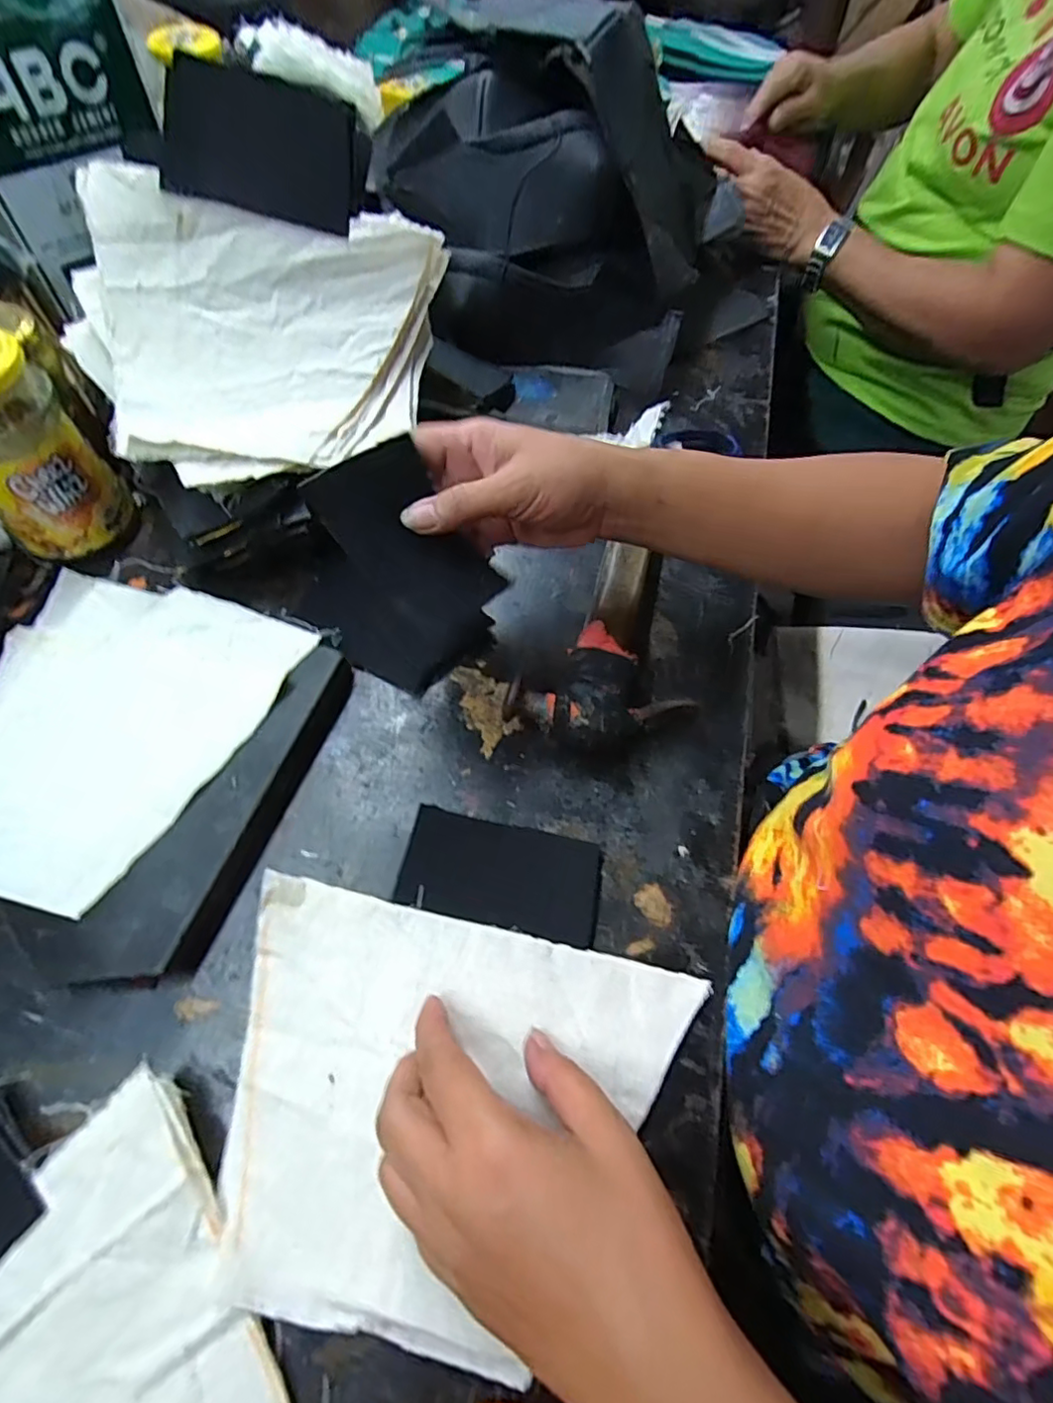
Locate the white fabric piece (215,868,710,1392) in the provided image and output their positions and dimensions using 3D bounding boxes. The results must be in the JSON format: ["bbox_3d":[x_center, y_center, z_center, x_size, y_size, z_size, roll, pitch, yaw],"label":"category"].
[{"bbox_3d":[-0.041,0.183,0.276,0.214,0.012,0.159,12,61,6],"label":"white fabric piece"}]

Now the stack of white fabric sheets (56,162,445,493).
[{"bbox_3d":[-0.176,-0.230,0.390,0.229,0.048,0.185,2,93,-8],"label":"stack of white fabric sheets"}]

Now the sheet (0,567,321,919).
[{"bbox_3d":[-0.262,0.012,0.363,0.197,0.028,0.195,17,61,9],"label":"sheet"}]

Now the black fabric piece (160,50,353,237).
[{"bbox_3d":[-0.160,-0.334,0.361,0.105,0.069,0.004,7,18,-10],"label":"black fabric piece"}]

